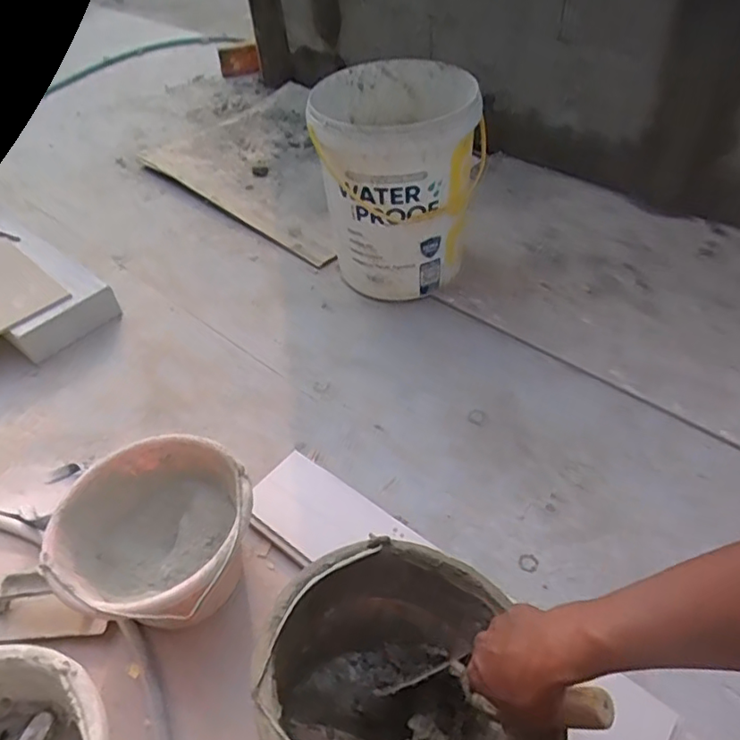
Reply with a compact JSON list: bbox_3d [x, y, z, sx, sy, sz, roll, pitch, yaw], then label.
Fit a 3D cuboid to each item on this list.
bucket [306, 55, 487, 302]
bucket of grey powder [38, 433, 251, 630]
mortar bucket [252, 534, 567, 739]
[{"bbox_3d":[0.056,-0.353,1.126,0.290,0.384,0.270,-3,47,3],"label":"bucket"},{"bbox_3d":[-0.263,0.220,0.770,0.231,0.164,0.231,-3,47,3],"label":"bucket of grey powder"},{"bbox_3d":[0.012,0.338,0.577,0.268,0.204,0.264,14,37,-11],"label":"mortar bucket"}]

